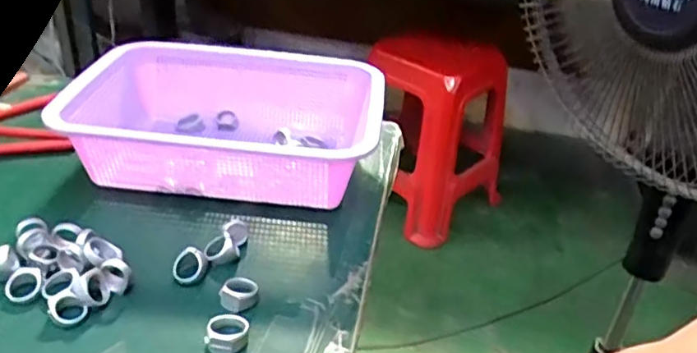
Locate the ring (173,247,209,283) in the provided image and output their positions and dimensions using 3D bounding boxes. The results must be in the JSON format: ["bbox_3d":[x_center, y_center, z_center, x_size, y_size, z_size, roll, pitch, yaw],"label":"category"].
[{"bbox_3d":[-0.111,0.062,0.430,0.024,0.021,0.016,0,33,-8],"label":"ring"}]

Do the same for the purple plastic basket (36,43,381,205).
[{"bbox_3d":[-0.104,-0.047,0.545,0.256,0.079,0.171,6,33,2],"label":"purple plastic basket"}]

